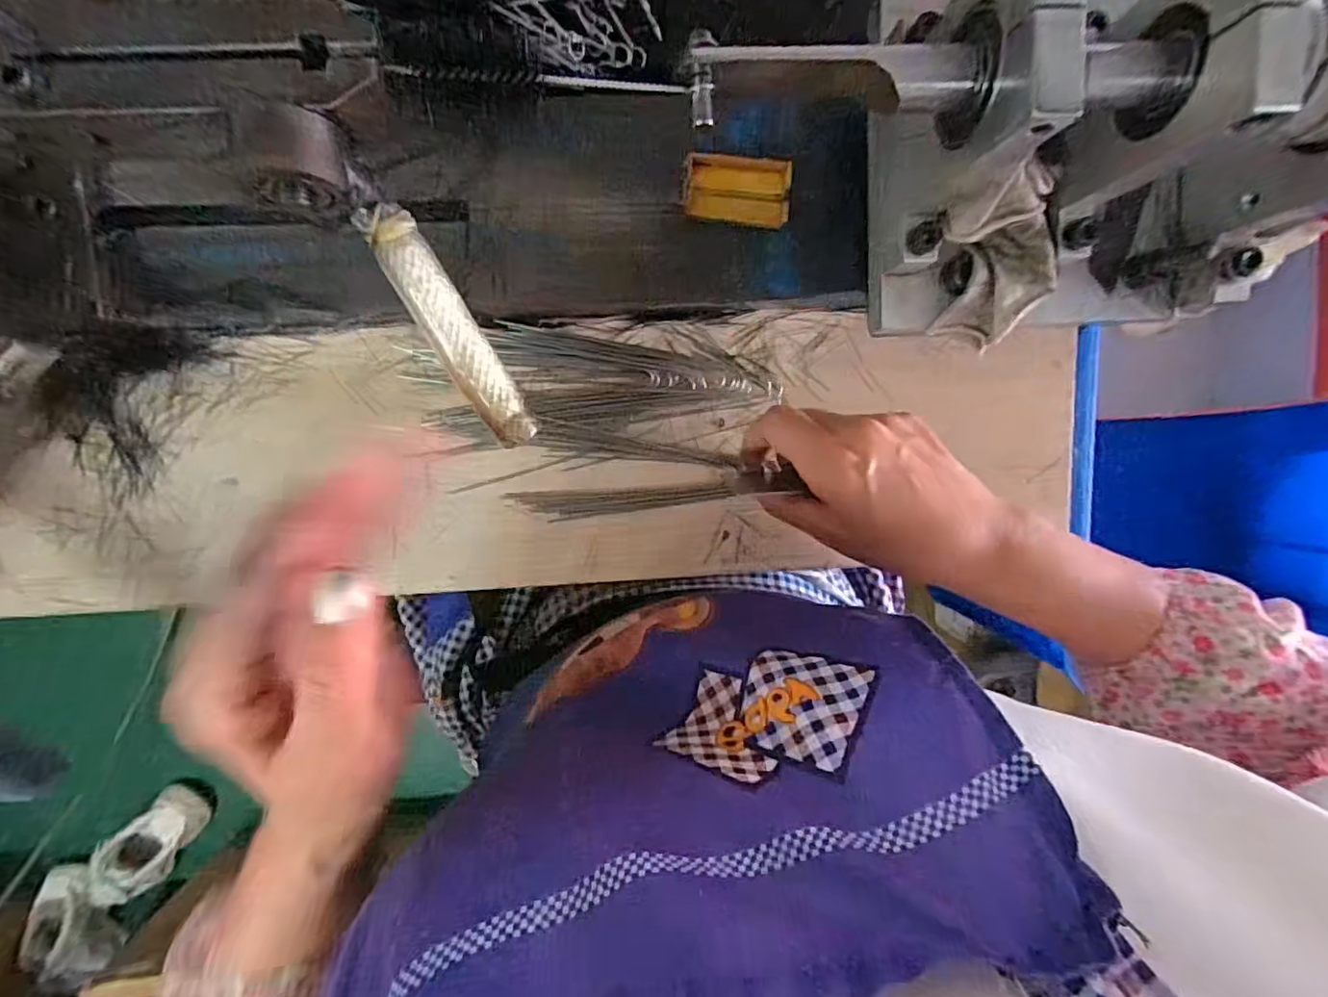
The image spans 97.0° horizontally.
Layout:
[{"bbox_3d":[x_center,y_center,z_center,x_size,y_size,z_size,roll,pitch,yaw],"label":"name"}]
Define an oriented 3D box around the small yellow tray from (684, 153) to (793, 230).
[{"bbox_3d":[0.037,-0.156,0.298,0.053,0.007,0.030,4,111,-5],"label":"small yellow tray"}]

